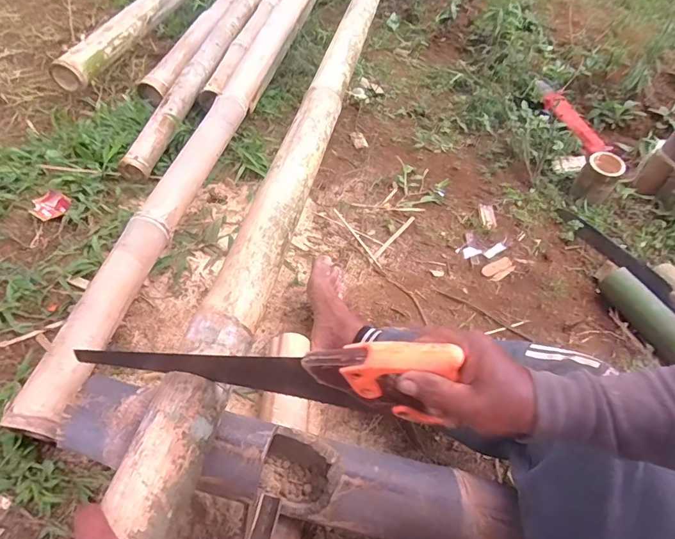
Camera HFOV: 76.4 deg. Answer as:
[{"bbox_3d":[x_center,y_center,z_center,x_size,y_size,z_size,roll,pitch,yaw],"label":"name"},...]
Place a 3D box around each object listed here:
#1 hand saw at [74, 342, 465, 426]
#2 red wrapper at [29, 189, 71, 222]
[{"bbox_3d":[-0.089,0.113,0.449,0.422,0.095,0.030,-3,45,22],"label":"hand saw"},{"bbox_3d":[-0.643,-0.145,0.959,0.075,0.012,0.075,26,52,18],"label":"red wrapper"}]

